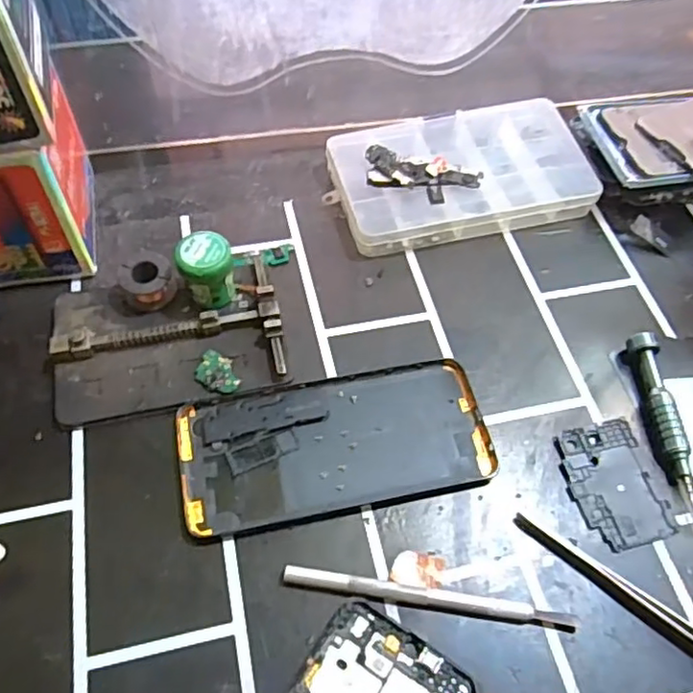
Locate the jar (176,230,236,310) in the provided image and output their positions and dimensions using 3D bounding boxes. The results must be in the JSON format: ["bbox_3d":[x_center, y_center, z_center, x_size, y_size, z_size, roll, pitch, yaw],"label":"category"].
[{"bbox_3d":[-0.080,-0.040,0.374,0.029,0.048,0.030,1,57,-2],"label":"jar"}]

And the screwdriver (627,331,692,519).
[{"bbox_3d":[0.176,0.040,0.353,0.014,0.017,0.105,-1,57,-4],"label":"screwdriver"}]

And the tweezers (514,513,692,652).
[{"bbox_3d":[0.148,0.127,0.302,0.151,0.007,0.012,32,61,17],"label":"tweezers"}]

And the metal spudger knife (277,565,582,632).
[{"bbox_3d":[0.039,0.119,0.302,0.136,0.008,0.009,8,57,2],"label":"metal spudger knife"}]

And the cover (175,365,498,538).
[{"bbox_3d":[-0.006,0.050,0.344,0.162,0.005,0.075,-10,59,-8],"label":"cover"}]

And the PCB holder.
[{"bbox_3d":[-0.101,-0.005,0.365,0.126,0.019,0.083,-9,58,-9],"label":"PCB holder"}]

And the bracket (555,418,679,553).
[{"bbox_3d":[0.141,0.072,0.337,0.046,0.004,0.065,-10,58,-9],"label":"bracket"}]

